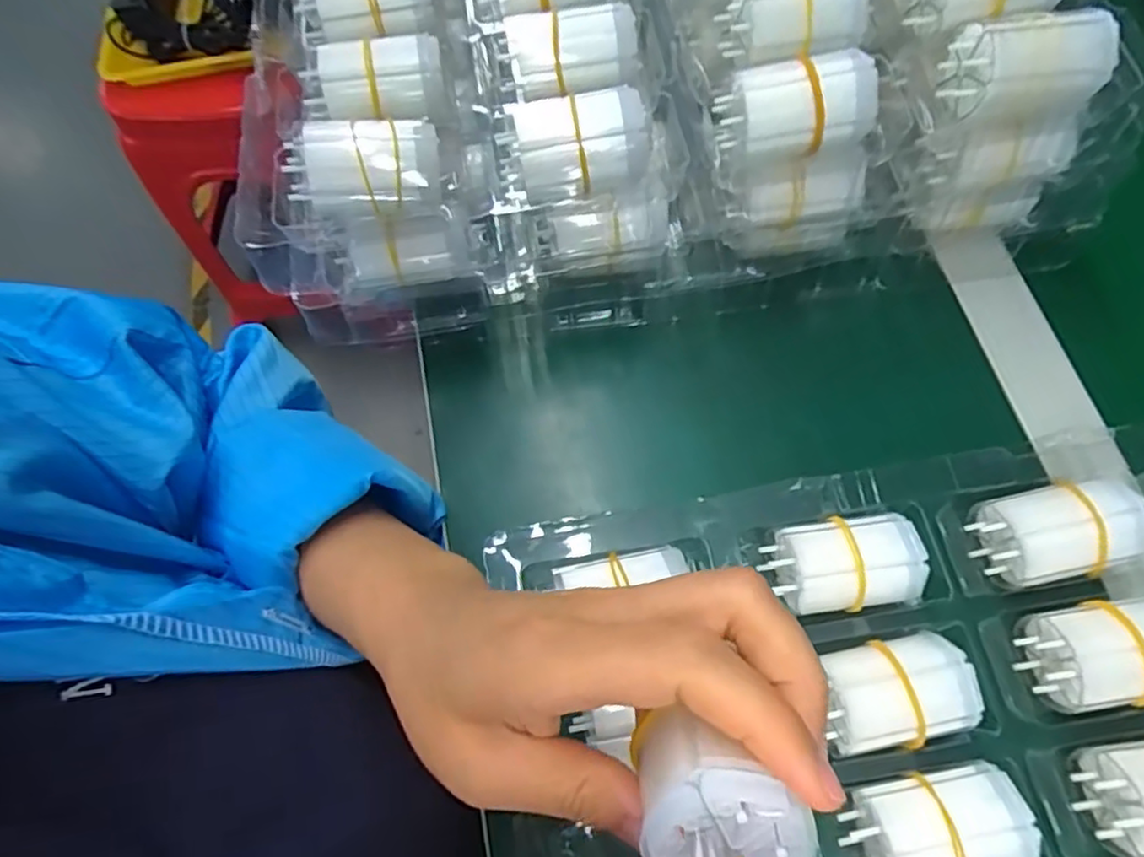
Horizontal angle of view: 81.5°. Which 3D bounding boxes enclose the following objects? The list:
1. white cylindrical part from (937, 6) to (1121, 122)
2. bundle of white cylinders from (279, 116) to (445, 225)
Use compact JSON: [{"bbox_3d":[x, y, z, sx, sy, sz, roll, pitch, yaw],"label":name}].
[{"bbox_3d":[0.195,-0.156,0.283,0.061,0.028,0.032,-9,68,-1],"label":"white cylindrical part"},{"bbox_3d":[-0.086,-0.109,0.275,0.061,0.025,0.032,-8,68,0],"label":"bundle of white cylinders"}]

